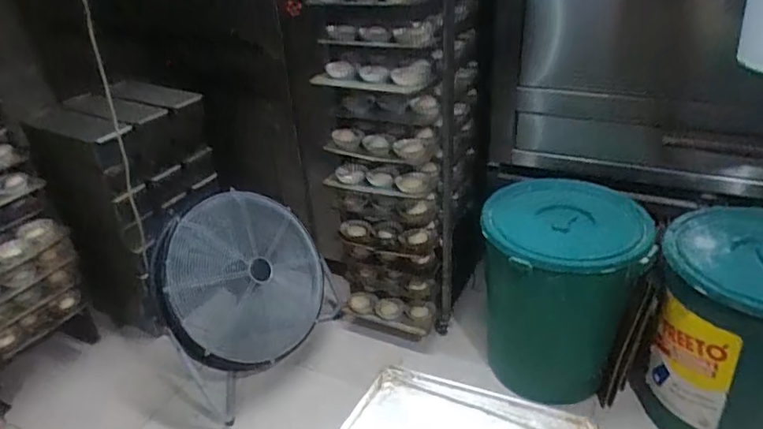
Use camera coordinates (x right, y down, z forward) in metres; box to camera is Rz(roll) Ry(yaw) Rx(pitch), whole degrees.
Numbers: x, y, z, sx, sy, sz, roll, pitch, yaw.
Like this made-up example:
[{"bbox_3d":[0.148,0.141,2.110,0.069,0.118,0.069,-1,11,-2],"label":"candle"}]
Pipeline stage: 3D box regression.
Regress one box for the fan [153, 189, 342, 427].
[{"bbox_3d":[-0.398,0.243,1.710,0.581,0.533,0.384,-22,34,-28],"label":"fan"}]

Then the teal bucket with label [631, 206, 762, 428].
[{"bbox_3d":[0.912,0.329,1.357,0.432,0.512,0.362,18,37,33],"label":"teal bucket with label"}]

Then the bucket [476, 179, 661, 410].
[{"bbox_3d":[0.523,0.219,1.595,0.411,0.505,0.390,-3,30,2],"label":"bucket"}]

